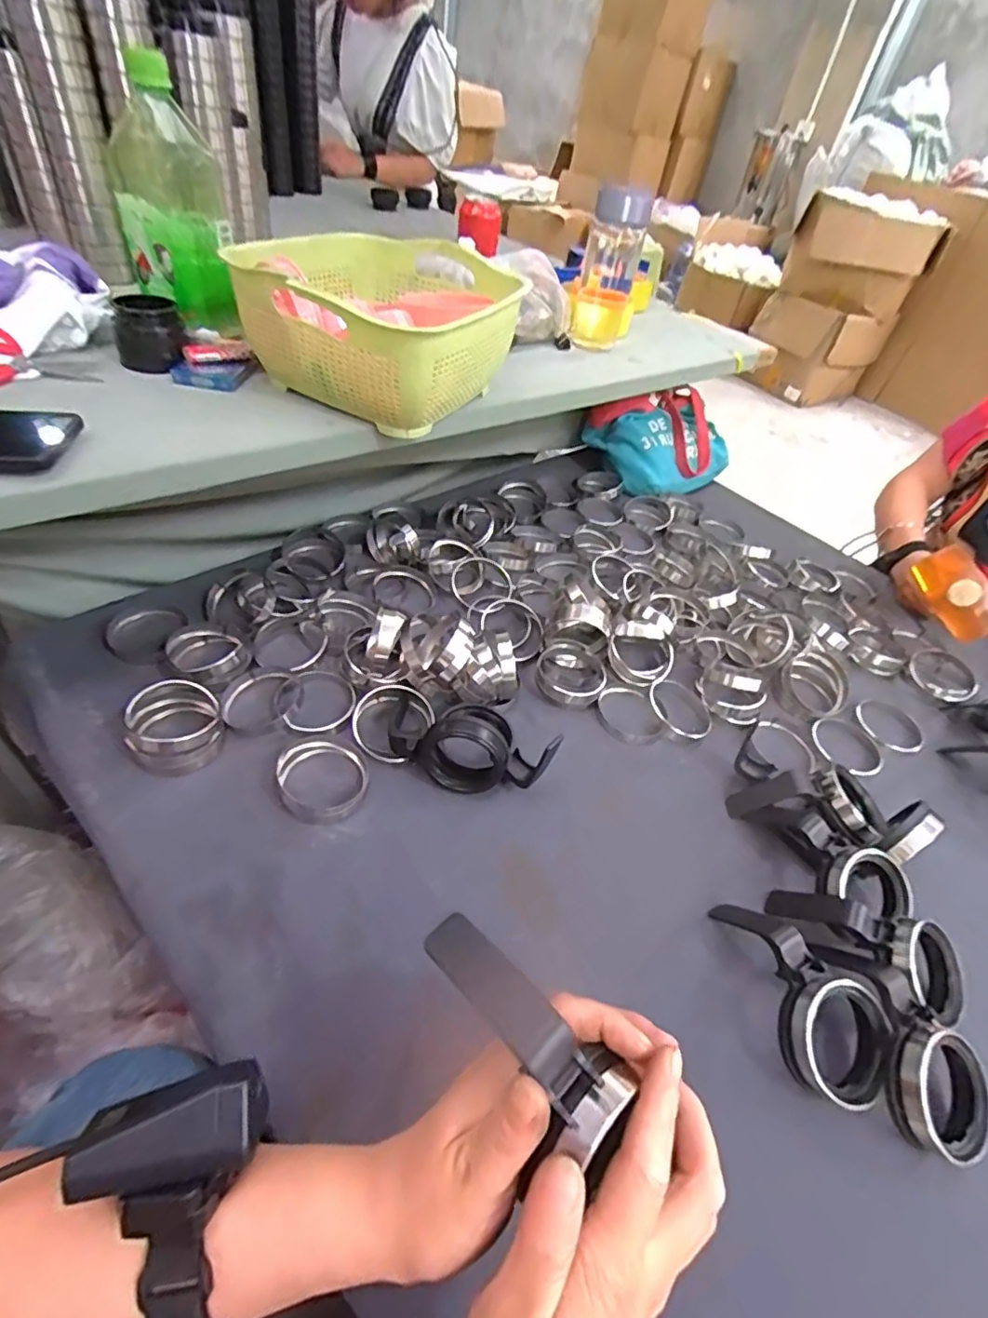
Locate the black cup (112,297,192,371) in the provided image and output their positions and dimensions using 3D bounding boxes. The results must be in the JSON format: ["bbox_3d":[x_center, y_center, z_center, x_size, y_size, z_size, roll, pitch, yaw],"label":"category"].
[{"bbox_3d":[-0.347,-0.326,0.589,0.065,0.050,0.068,-17,52,-26],"label":"black cup"}]

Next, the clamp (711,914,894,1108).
[{"bbox_3d":[0.217,0.232,0.409,0.073,0.049,0.132,-2,47,-12],"label":"clamp"}]

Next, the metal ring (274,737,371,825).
[{"bbox_3d":[-0.141,0.098,0.485,0.072,0.023,0.075,6,46,-6],"label":"metal ring"}]

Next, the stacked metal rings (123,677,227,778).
[{"bbox_3d":[-0.270,0.059,0.495,0.071,0.038,0.078,6,46,-6],"label":"stacked metal rings"}]

